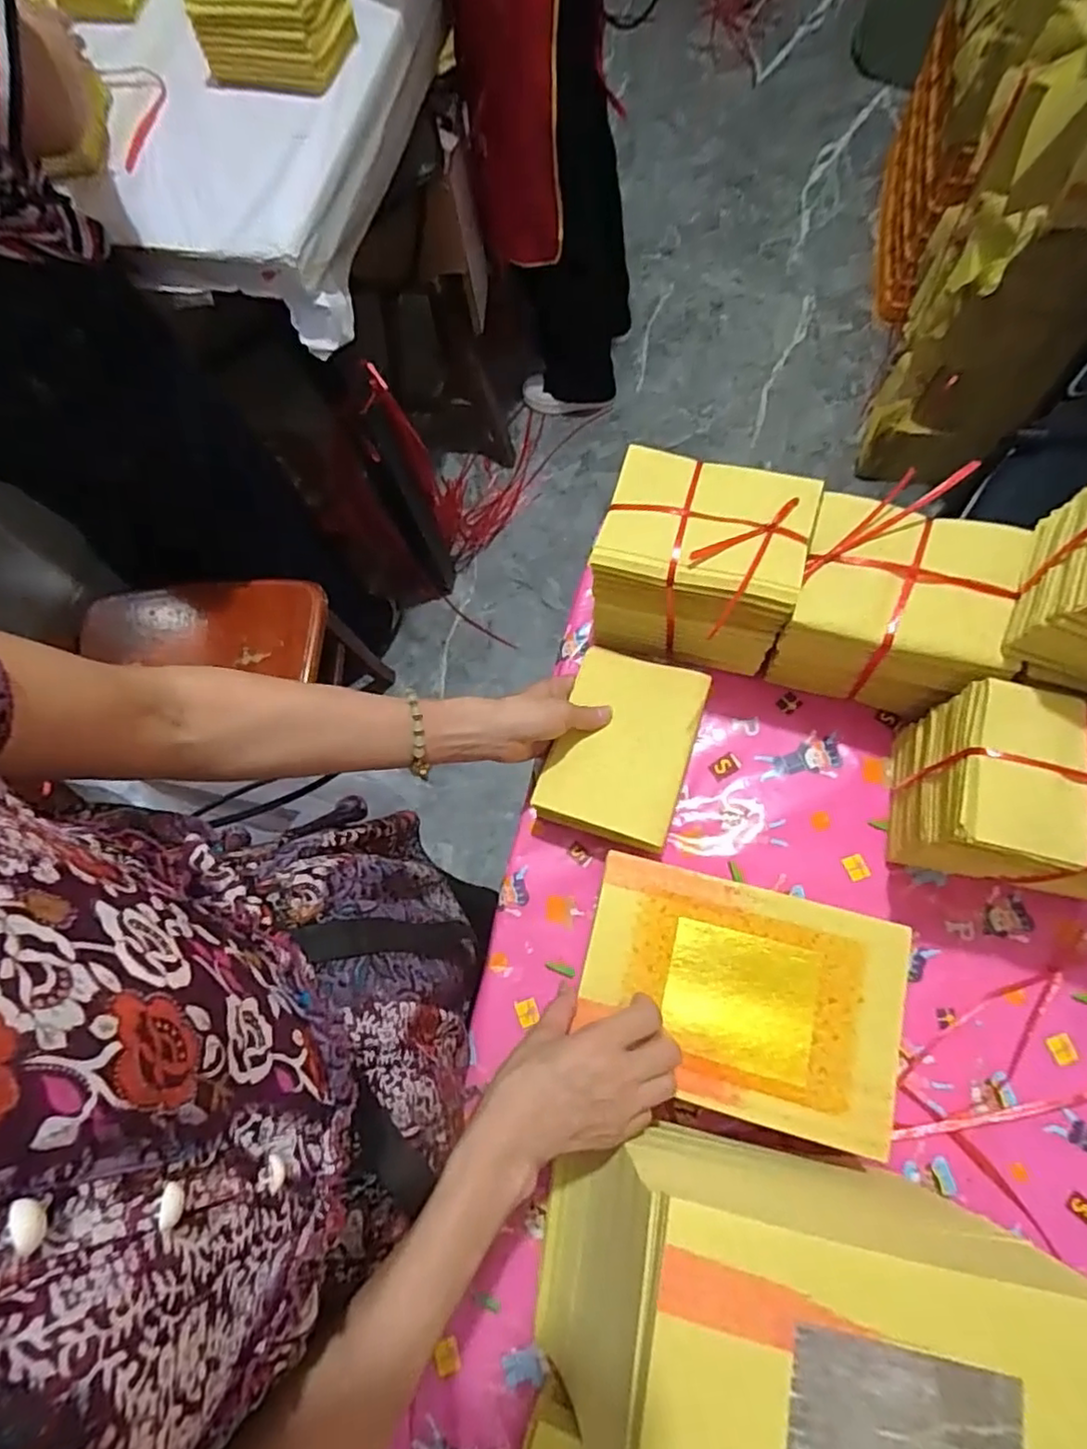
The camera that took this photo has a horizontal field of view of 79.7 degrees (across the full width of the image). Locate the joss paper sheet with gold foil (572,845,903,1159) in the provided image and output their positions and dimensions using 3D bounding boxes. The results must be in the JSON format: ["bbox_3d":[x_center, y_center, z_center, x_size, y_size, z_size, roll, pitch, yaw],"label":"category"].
[{"bbox_3d":[0.144,0.200,0.482,0.224,0.007,0.157,13,75,9],"label":"joss paper sheet with gold foil"}]

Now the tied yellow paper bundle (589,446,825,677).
[{"bbox_3d":[0.133,-0.140,0.575,0.161,0.136,0.124,16,76,6],"label":"tied yellow paper bundle"}]

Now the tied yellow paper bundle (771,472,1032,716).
[{"bbox_3d":[0.285,-0.098,0.555,0.156,0.135,0.123,23,76,8],"label":"tied yellow paper bundle"}]

